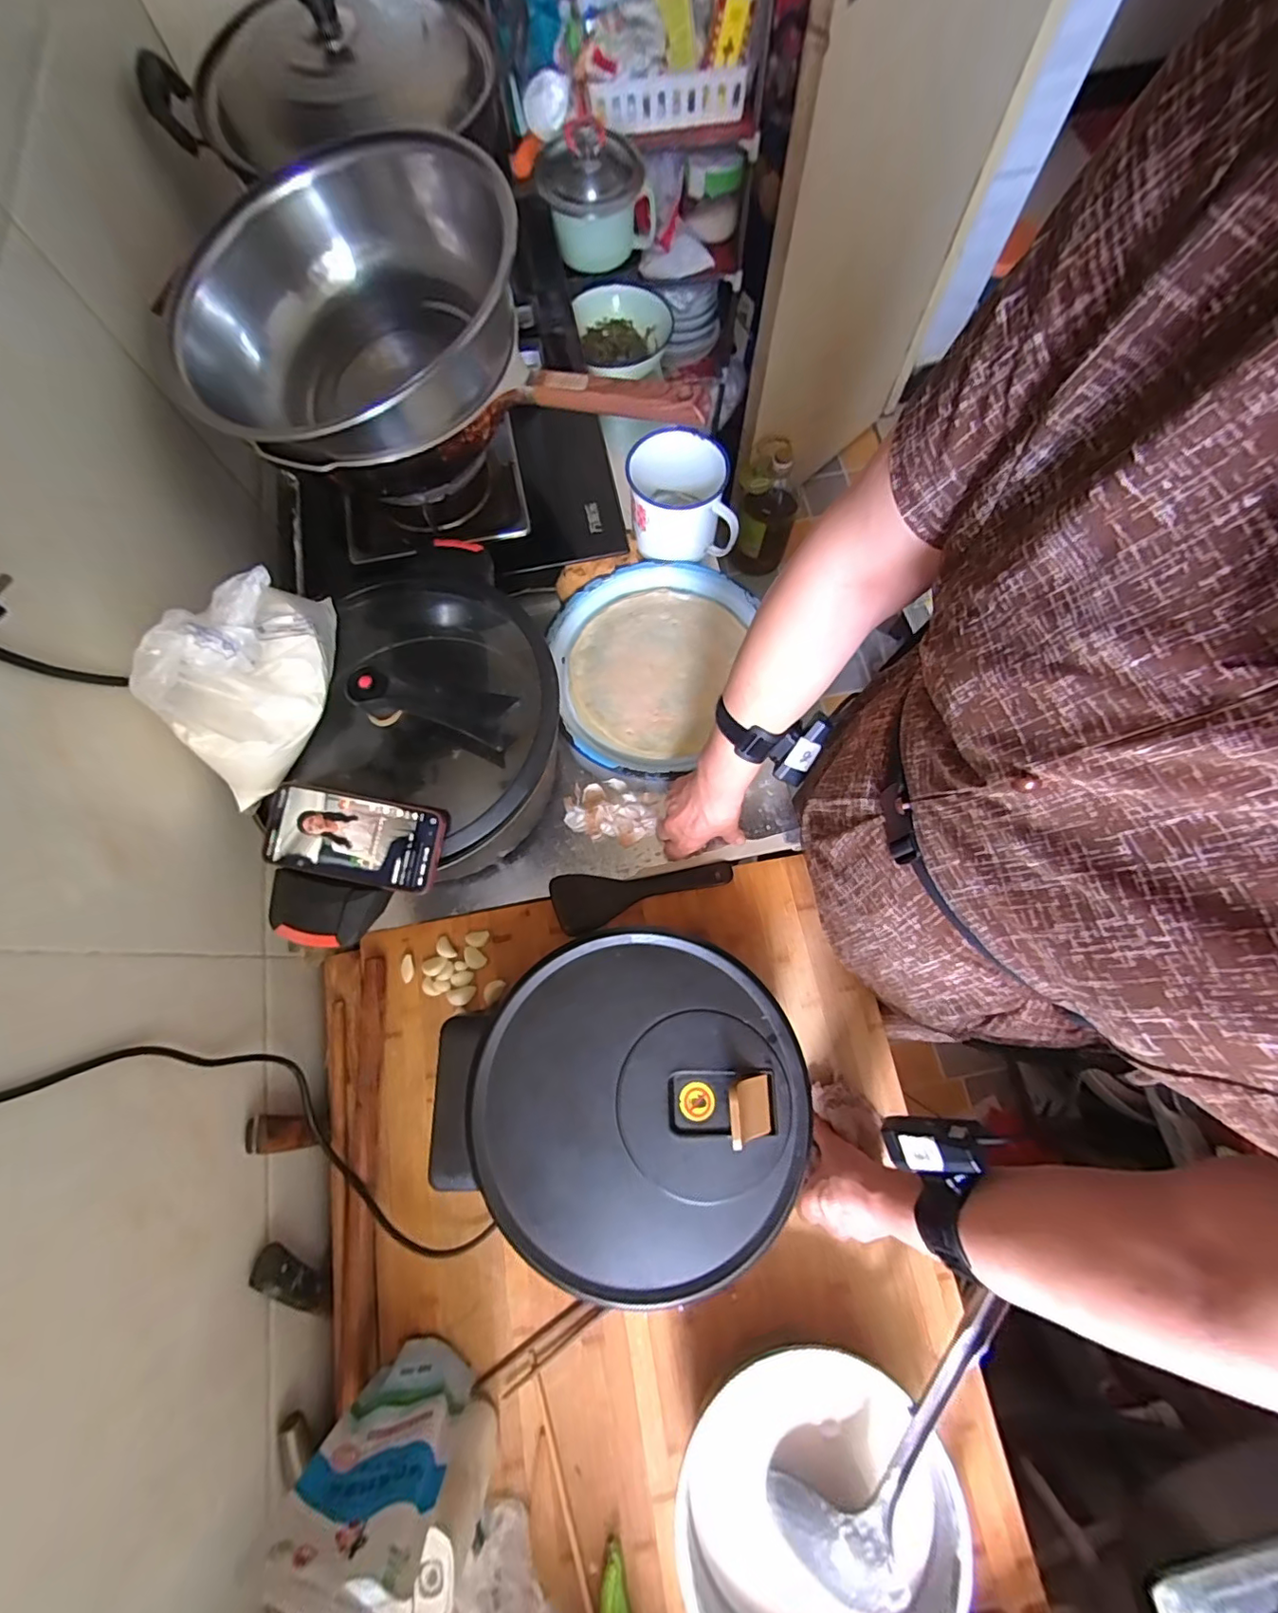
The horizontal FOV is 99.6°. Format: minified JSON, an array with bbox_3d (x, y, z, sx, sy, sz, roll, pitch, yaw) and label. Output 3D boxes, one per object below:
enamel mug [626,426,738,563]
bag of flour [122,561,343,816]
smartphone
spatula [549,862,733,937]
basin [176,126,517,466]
[{"bbox_3d":[0.055,-0.412,0.716,0.125,0.118,0.135,-6,75,-1],"label":"enamel mug"},{"bbox_3d":[-0.332,-0.115,0.469,0.071,0.150,0.195,20,75,7],"label":"bag of flour"},{"bbox_3d":[-0.264,0.027,0.497,0.167,0.017,0.079,10,75,3],"label":"smartphone"},{"bbox_3d":[0.003,0.091,0.633,0.206,0.009,0.066,-16,75,-4],"label":"spatula"},{"bbox_3d":[-0.274,-0.480,0.552,0.312,0.162,0.320,-1,74,2],"label":"basin"}]

